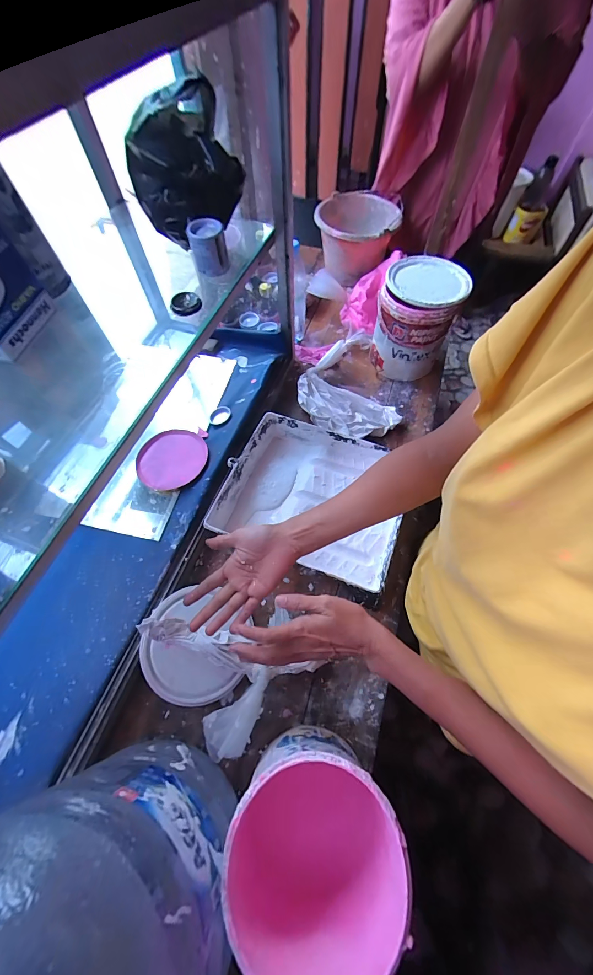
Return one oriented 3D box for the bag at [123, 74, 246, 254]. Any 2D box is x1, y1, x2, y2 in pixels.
[{"bbox_3d":[-0.161,-0.481,0.484,0.151,0.148,0.105,-29,66,-14],"label":"bag"}]

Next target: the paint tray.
[{"bbox_3d":[0.033,0.015,0.665,0.338,0.068,0.279,19,65,10],"label":"paint tray"}]

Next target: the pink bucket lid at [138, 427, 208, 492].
[{"bbox_3d":[-0.267,-0.060,0.702,0.138,0.026,0.143,0,63,0],"label":"pink bucket lid"}]

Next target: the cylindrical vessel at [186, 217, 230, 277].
[{"bbox_3d":[-0.139,-0.379,0.523,0.054,0.069,0.043,-14,64,-7],"label":"cylindrical vessel"}]

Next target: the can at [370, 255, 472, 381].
[{"bbox_3d":[0.281,-0.395,0.788,0.169,0.207,0.184,30,67,15],"label":"can"}]

